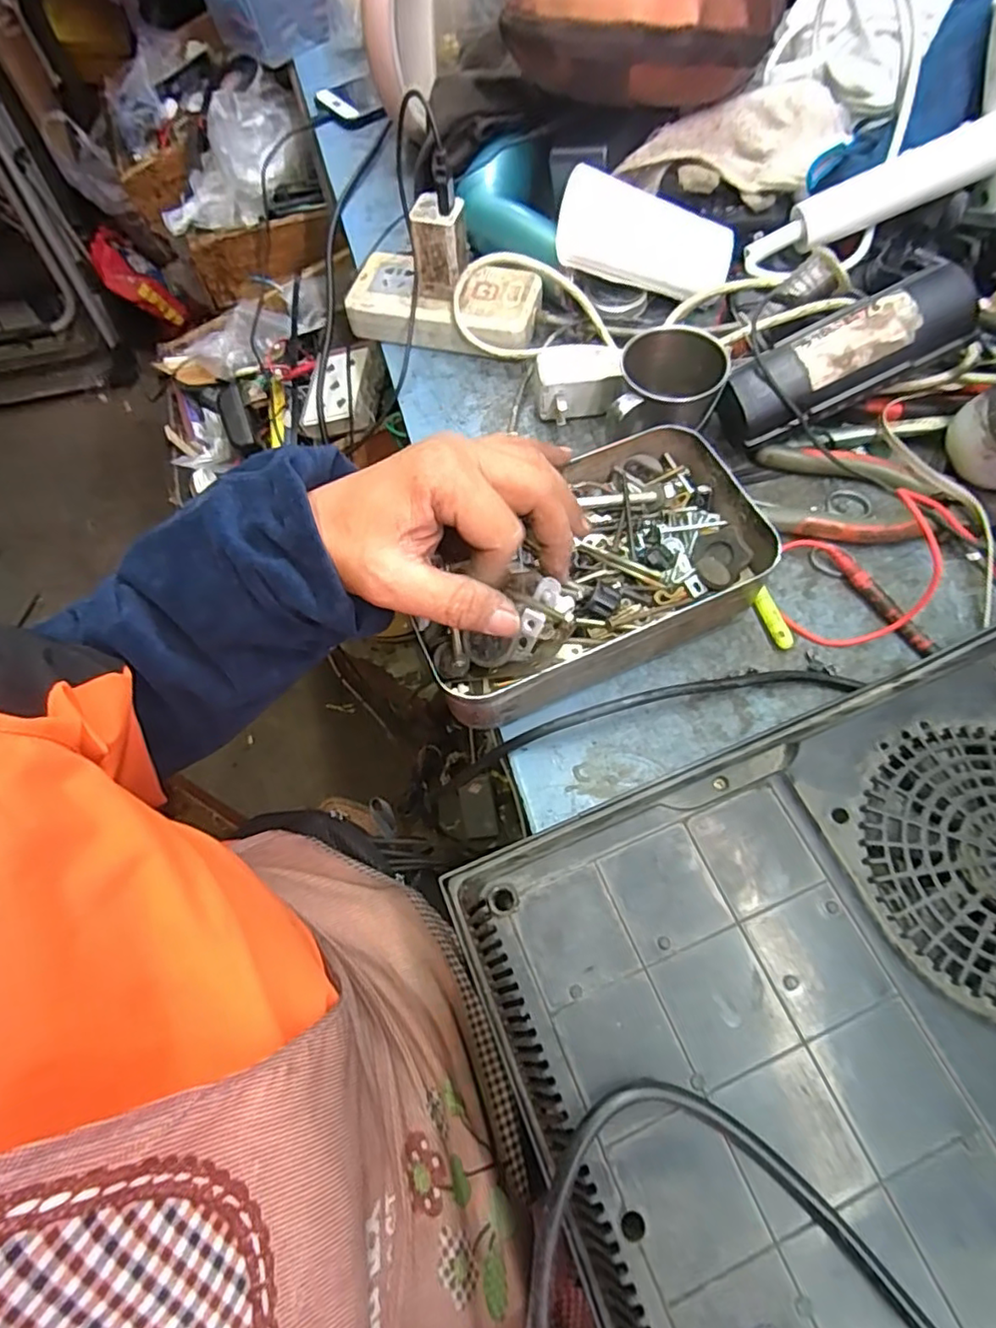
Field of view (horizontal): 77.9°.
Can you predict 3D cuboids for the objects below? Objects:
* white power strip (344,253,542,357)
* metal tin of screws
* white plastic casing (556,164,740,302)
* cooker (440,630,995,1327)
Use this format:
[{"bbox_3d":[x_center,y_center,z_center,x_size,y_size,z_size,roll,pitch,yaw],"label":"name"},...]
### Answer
[{"bbox_3d":[-0.044,-0.291,0.500,0.151,0.034,0.069,11,66,9],"label":"white power strip"},{"bbox_3d":[0.049,-0.057,0.362,0.207,0.047,0.122,-24,69,-7],"label":"metal tin of screws"},{"bbox_3d":[0.120,-0.324,0.476,0.147,0.045,0.053,1,66,-21],"label":"white plastic casing"},{"bbox_3d":[0.180,0.149,0.256,0.343,0.049,0.268,-22,69,-6],"label":"cooker"}]

